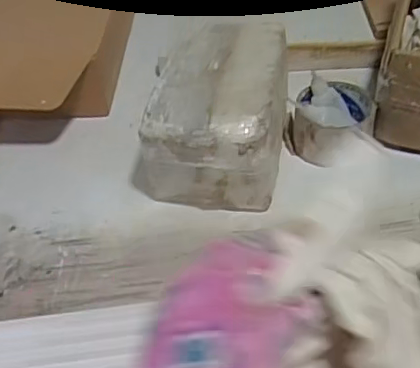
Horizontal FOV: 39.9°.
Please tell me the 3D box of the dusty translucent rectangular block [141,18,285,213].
[{"bbox_3d":[0.014,-0.078,0.633,0.136,0.109,0.204,9,46,13],"label":"dusty translucent rectangular block"}]

